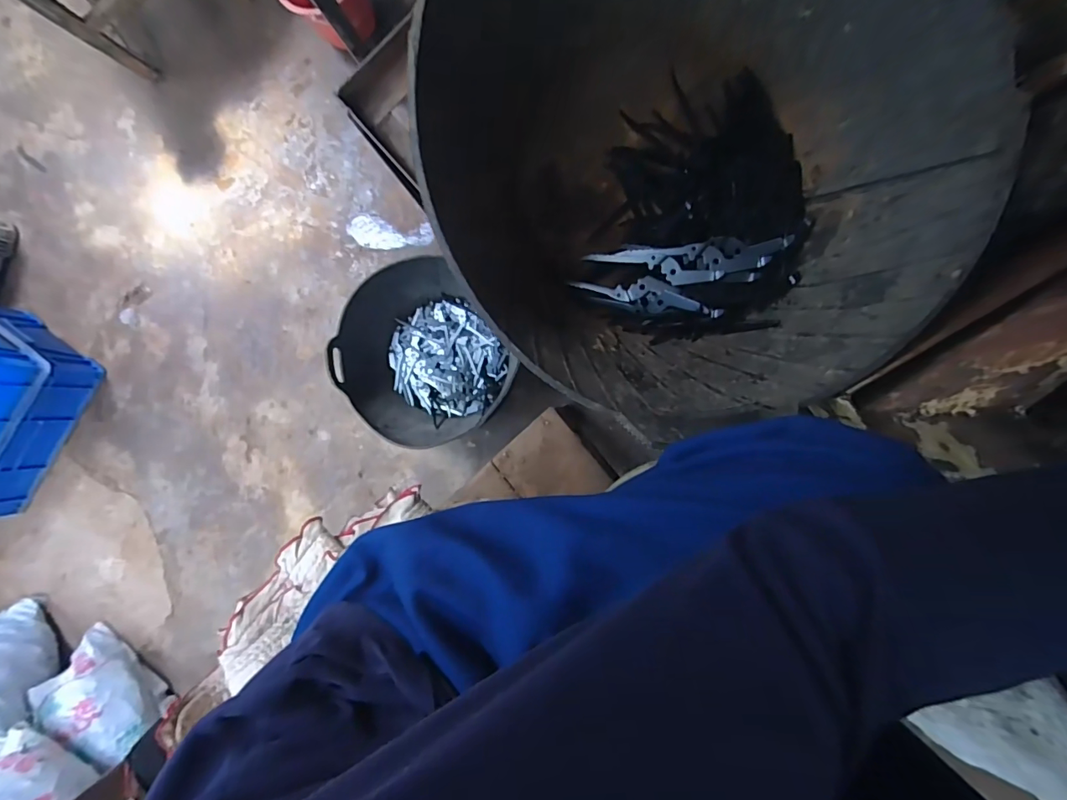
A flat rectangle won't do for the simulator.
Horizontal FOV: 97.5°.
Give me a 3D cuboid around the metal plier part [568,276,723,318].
[{"bbox_3d":[0.119,-0.116,0.502,0.158,0.015,0.027,17,93,24],"label":"metal plier part"}]

